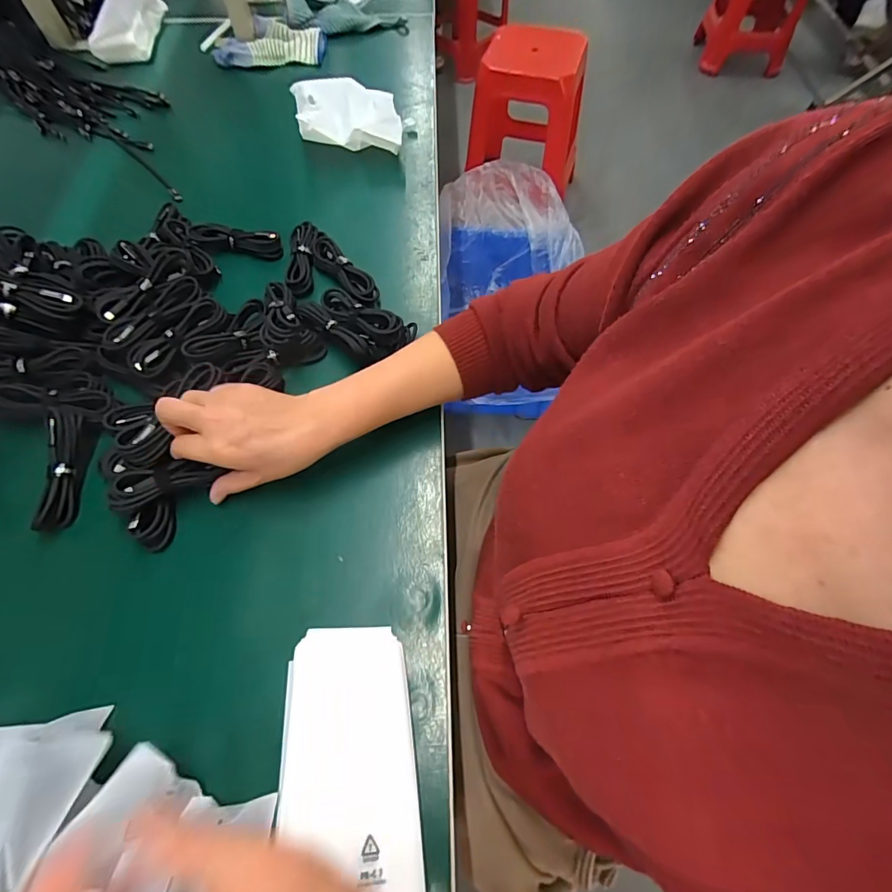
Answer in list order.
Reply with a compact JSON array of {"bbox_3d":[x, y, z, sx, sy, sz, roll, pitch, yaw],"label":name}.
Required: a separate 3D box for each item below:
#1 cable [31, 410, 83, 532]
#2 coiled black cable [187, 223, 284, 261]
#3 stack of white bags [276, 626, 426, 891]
[{"bbox_3d":[-0.353,0.022,0.410,0.023,0.028,0.109,-2,80,0],"label":"cable"},{"bbox_3d":[-0.265,-0.258,0.555,0.117,0.018,0.035,15,65,8],"label":"coiled black cable"},{"bbox_3d":[-0.071,0.224,0.325,0.093,0.016,0.169,-6,57,-6],"label":"stack of white bags"}]

